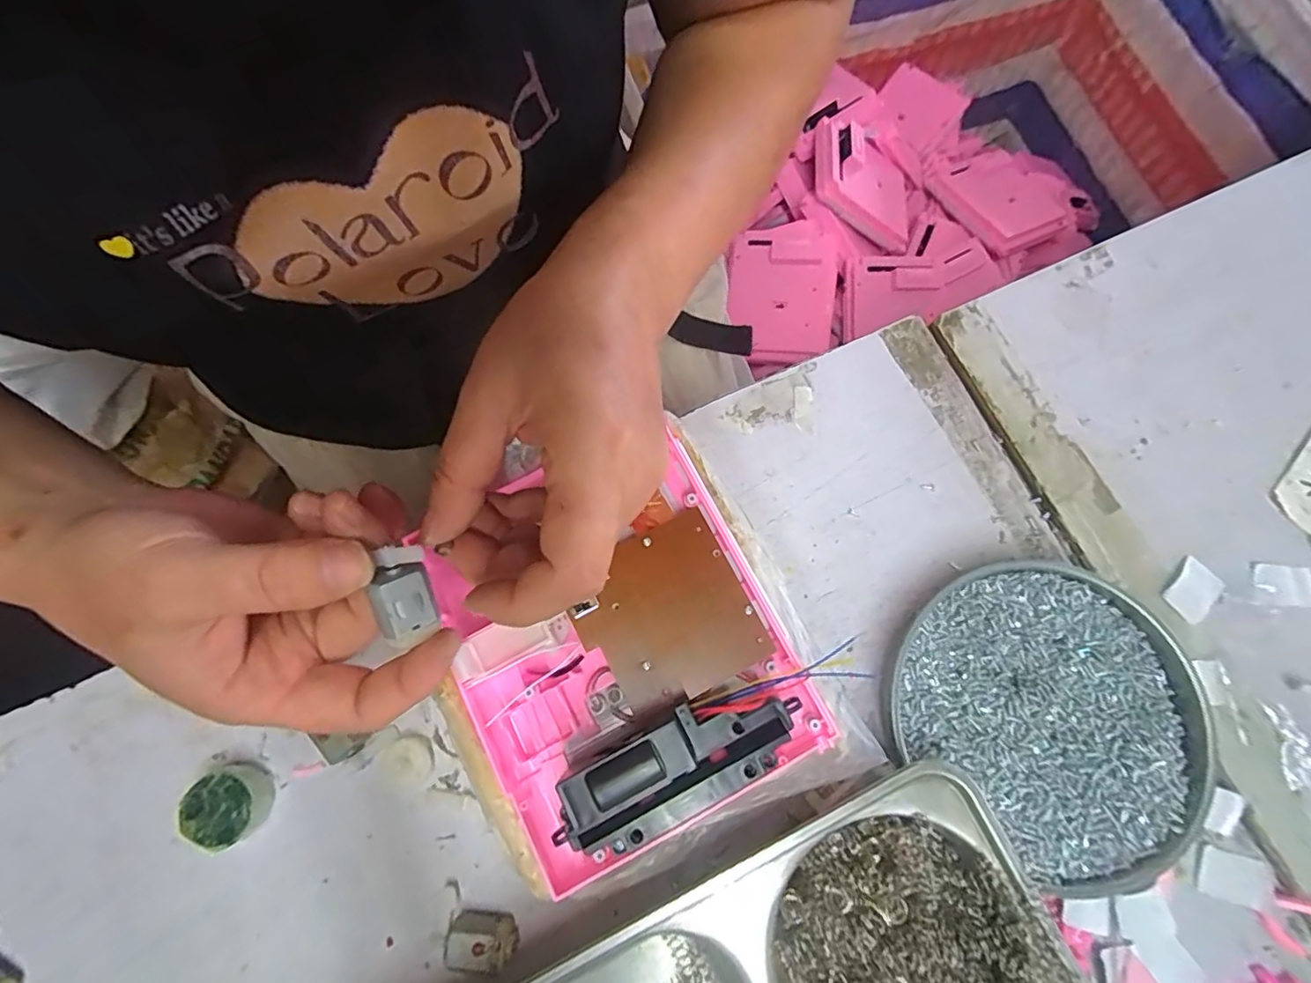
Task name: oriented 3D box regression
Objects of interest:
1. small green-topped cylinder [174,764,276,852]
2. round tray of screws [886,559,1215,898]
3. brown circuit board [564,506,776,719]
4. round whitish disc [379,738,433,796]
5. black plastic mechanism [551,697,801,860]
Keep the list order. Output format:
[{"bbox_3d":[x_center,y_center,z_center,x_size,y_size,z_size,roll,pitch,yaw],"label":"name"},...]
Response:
[{"bbox_3d":[-0.198,0.146,0.267,0.035,0.020,0.033,0,75,1],"label":"small green-topped cylinder"},{"bbox_3d":[0.180,0.100,0.265,0.121,0.022,0.131,0,75,1],"label":"round tray of screws"},{"bbox_3d":[0.004,0.054,0.253,0.071,0.006,0.071,-28,77,-6],"label":"brown circuit board"},{"bbox_3d":[-0.119,0.131,0.274,0.025,0.007,0.024,-35,77,-8],"label":"round whitish disc"},{"bbox_3d":[0.008,0.109,0.224,0.098,0.031,0.039,-30,77,-6],"label":"black plastic mechanism"}]

